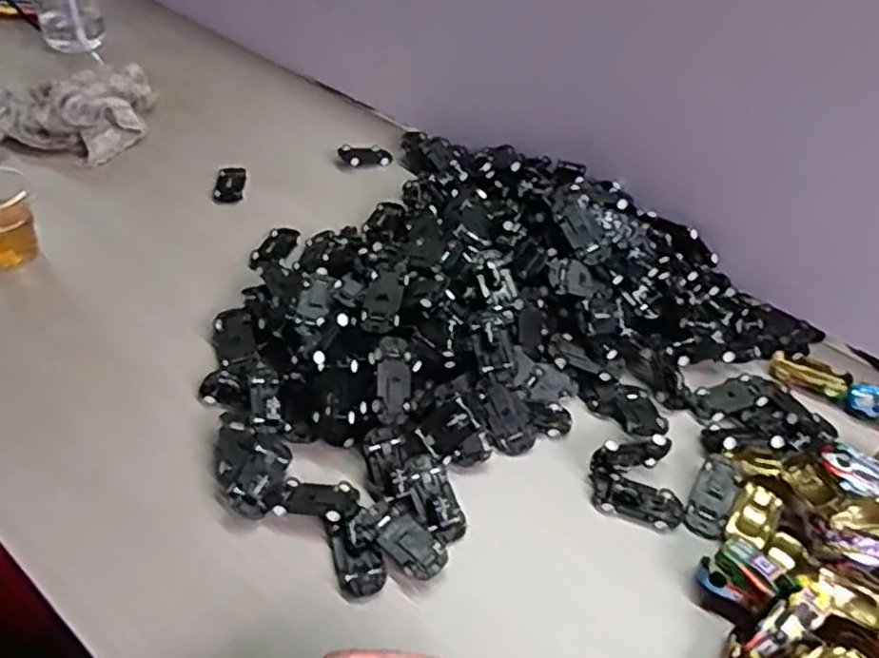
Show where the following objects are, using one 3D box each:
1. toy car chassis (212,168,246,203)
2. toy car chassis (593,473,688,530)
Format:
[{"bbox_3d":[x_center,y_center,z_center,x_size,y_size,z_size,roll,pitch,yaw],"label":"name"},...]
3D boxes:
[{"bbox_3d":[-0.228,-0.158,0.788,0.031,0.009,0.061,1,45,-3],"label":"toy car chassis"},{"bbox_3d":[0.146,0.126,0.531,0.067,0.011,0.030,15,46,11],"label":"toy car chassis"}]

